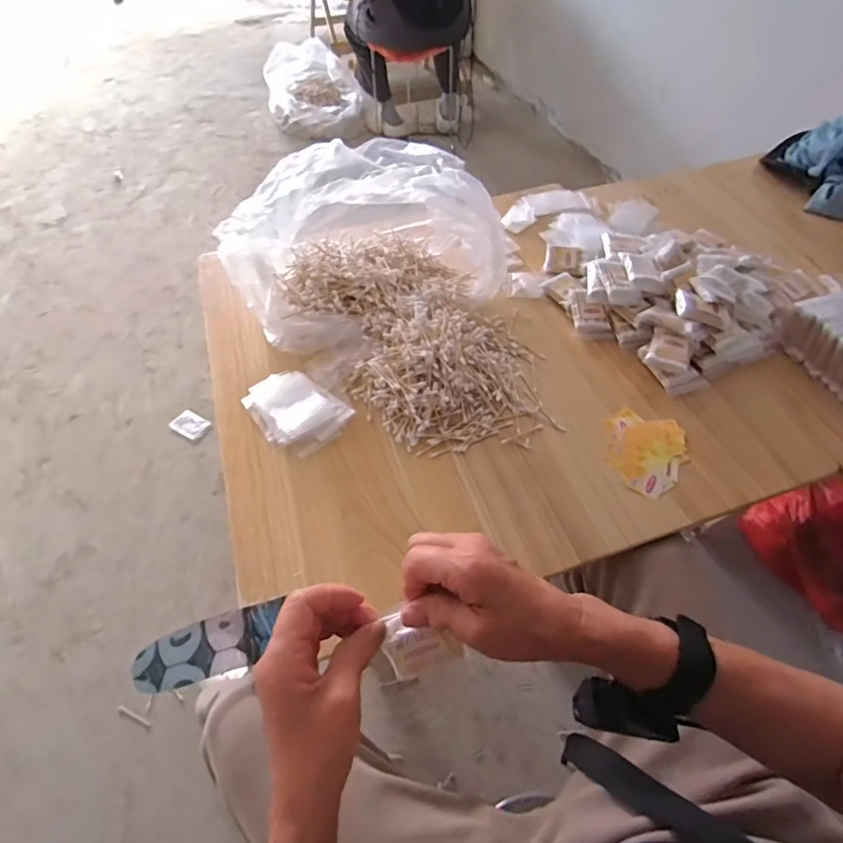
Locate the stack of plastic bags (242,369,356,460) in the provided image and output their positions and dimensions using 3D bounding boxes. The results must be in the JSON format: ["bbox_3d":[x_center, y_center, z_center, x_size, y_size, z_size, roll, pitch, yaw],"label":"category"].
[{"bbox_3d":[-0.187,-0.021,0.729,0.160,0.021,0.107,32,59,22],"label":"stack of plastic bags"}]

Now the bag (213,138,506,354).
[{"bbox_3d":[-0.106,-0.298,0.829,0.396,0.176,0.308,-23,56,-17],"label":"bag"}]

